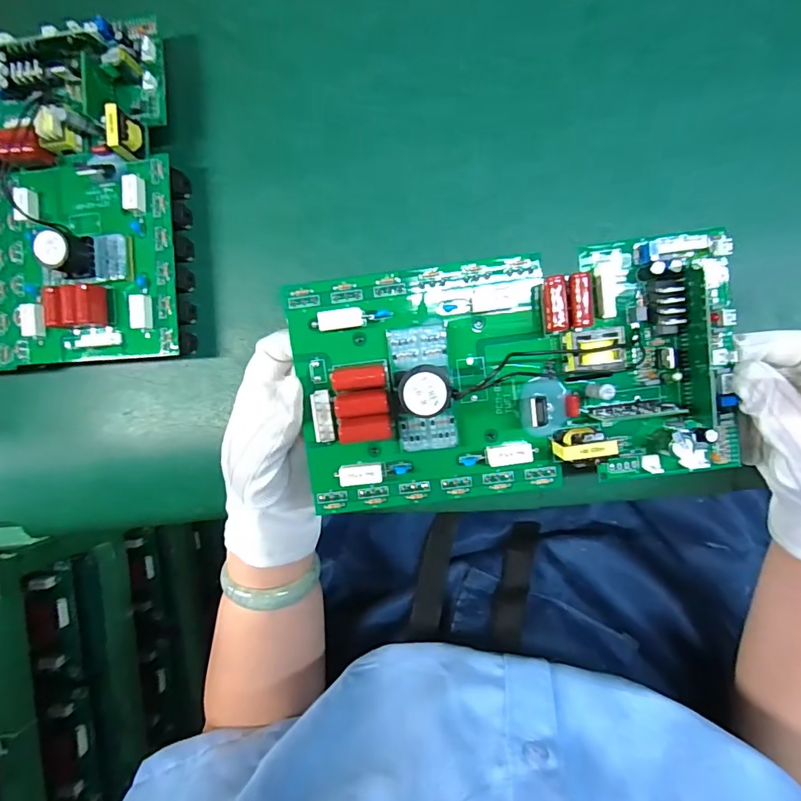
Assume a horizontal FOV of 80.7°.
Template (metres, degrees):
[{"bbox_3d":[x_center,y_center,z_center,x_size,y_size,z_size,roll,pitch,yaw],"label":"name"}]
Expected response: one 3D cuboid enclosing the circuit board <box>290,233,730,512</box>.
[{"bbox_3d":[0.058,-0.010,0.240,0.224,0.047,0.128,-7,90,9],"label":"circuit board"}]

